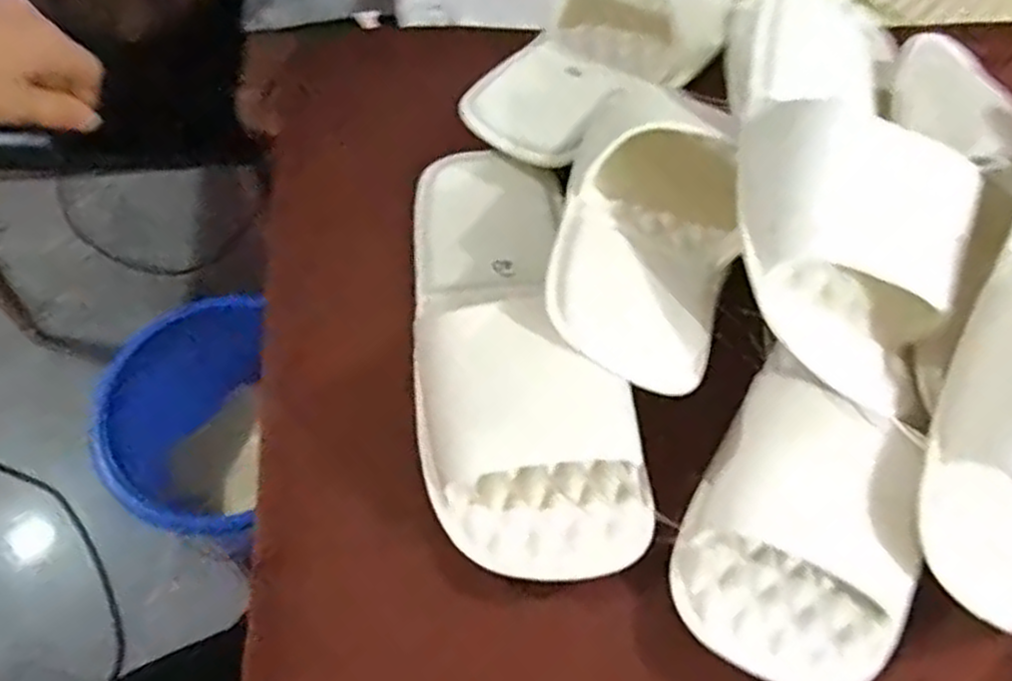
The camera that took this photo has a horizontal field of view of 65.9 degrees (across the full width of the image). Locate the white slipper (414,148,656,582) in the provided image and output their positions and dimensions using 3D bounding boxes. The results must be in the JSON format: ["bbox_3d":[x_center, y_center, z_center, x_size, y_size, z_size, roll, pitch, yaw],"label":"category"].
[{"bbox_3d":[-0.001,-0.009,0.370,0.095,0.046,0.237,-12,62,-5],"label":"white slipper"}]

